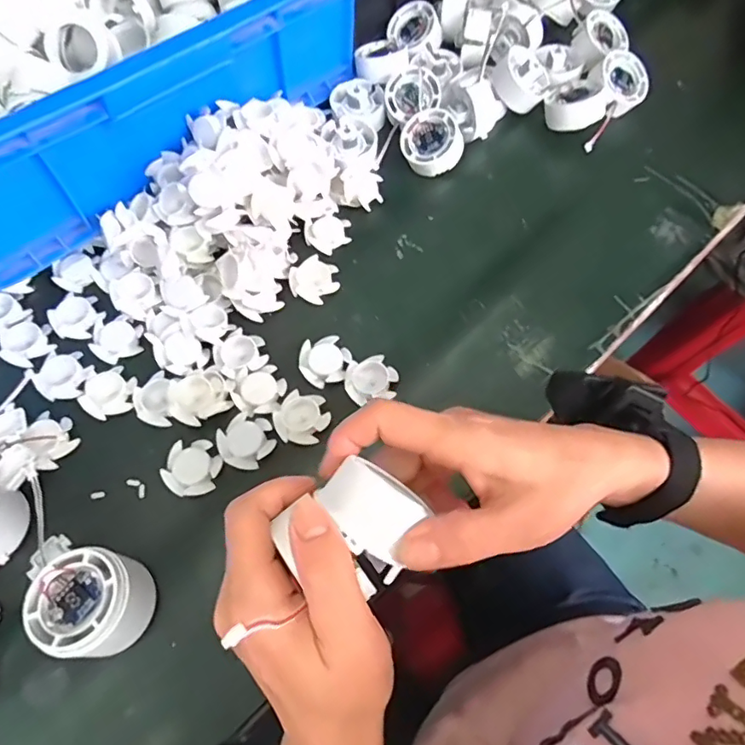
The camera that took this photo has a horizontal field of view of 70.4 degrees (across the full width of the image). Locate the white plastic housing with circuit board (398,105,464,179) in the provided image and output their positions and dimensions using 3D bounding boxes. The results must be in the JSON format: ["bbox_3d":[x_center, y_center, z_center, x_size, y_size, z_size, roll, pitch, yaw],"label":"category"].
[{"bbox_3d":[0.056,-0.217,0.498,0.053,0.019,0.059,-25,76,18],"label":"white plastic housing with circuit board"}]

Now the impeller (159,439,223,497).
[{"bbox_3d":[-0.131,0.069,0.385,0.040,0.007,0.040,1,68,-3],"label":"impeller"}]

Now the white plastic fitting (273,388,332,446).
[{"bbox_3d":[-0.053,0.034,0.394,0.039,0.009,0.037,1,68,-3],"label":"white plastic fitting"}]

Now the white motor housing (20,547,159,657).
[{"bbox_3d":[-0.171,0.139,0.325,0.059,0.050,0.055,0,65,0],"label":"white motor housing"}]

